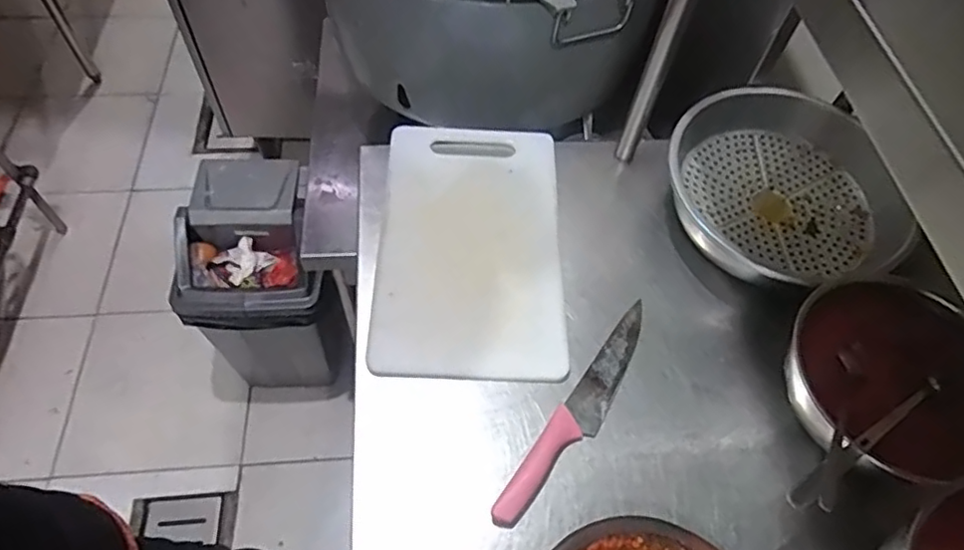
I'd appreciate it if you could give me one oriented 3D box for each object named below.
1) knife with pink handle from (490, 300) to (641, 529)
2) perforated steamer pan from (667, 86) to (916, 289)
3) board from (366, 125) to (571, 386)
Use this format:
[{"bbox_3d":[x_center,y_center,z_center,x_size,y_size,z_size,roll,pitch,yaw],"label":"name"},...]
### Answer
[{"bbox_3d":[0.095,0.126,0.578,0.037,0.014,0.257,33,61,17],"label":"knife with pink handle"},{"bbox_3d":[0.350,-0.100,0.694,0.239,0.084,0.244,1,57,-2],"label":"perforated steamer pan"},{"bbox_3d":[-0.013,-0.038,0.670,0.192,0.018,0.319,2,57,-2],"label":"board"}]

